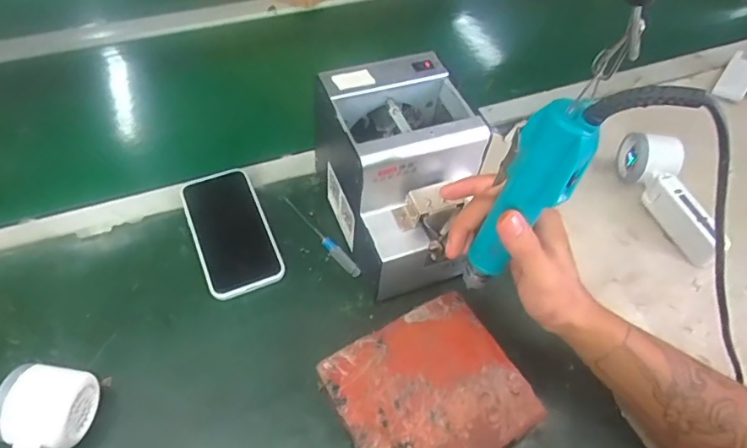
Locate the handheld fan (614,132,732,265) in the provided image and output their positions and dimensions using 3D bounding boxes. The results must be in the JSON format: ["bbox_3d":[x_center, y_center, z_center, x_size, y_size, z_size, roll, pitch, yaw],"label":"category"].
[{"bbox_3d":[0.346,-0.034,0.575,0.072,0.049,0.155,-13,57,-14],"label":"handheld fan"}]

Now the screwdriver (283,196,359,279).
[{"bbox_3d":[-0.054,0.012,0.534,0.012,0.006,0.121,-32,64,-24],"label":"screwdriver"}]

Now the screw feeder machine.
[{"bbox_3d":[0.030,-0.046,0.498,0.124,0.142,0.177,-17,58,-16],"label":"screw feeder machine"}]

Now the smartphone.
[{"bbox_3d":[-0.148,0.005,0.525,0.074,0.013,0.149,-19,59,-17],"label":"smartphone"}]

